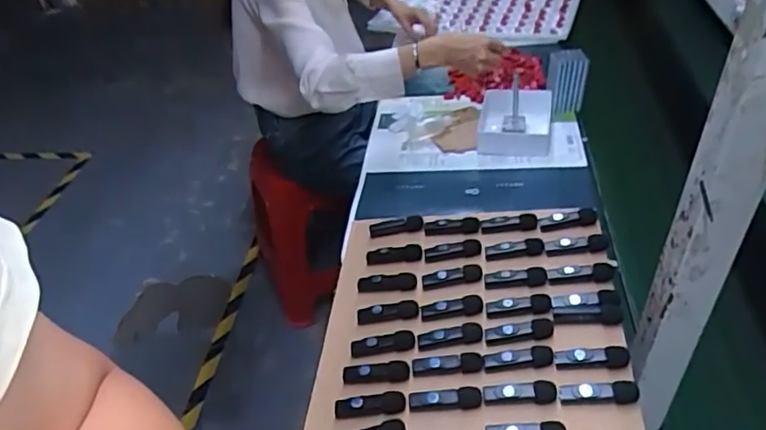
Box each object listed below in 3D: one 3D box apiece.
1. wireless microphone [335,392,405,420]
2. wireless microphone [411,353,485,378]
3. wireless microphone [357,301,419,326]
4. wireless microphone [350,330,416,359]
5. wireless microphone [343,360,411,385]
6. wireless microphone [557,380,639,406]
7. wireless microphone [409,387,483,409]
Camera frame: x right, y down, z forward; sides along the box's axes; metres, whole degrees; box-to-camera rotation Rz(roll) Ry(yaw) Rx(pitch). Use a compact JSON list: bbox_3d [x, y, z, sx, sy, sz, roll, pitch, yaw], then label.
[{"bbox_3d":[-0.012,0.178,0.553,0.067,0.019,0.018,-2,40,3],"label":"wireless microphone"},{"bbox_3d":[0.062,0.145,0.571,0.066,0.019,0.015,-3,40,1],"label":"wireless microphone"},{"bbox_3d":[0.005,0.105,0.631,0.065,0.020,0.018,0,41,5],"label":"wireless microphone"},{"bbox_3d":[0.000,0.132,0.601,0.065,0.015,0.016,-7,40,-3],"label":"wireless microphone"},{"bbox_3d":[-0.007,0.154,0.580,0.064,0.013,0.021,-1,40,4],"label":"wireless microphone"},{"bbox_3d":[0.190,0.157,0.520,0.067,0.019,0.012,-2,40,3],"label":"wireless microphone"},{"bbox_3d":[0.058,0.170,0.544,0.065,0.014,0.014,-5,40,-1],"label":"wireless microphone"}]

